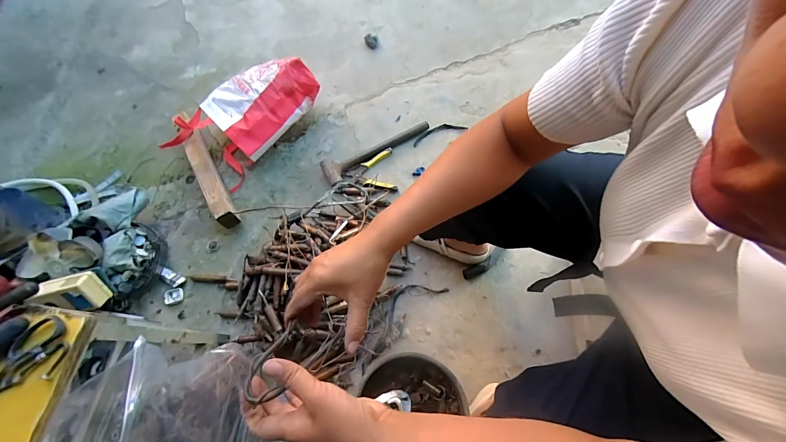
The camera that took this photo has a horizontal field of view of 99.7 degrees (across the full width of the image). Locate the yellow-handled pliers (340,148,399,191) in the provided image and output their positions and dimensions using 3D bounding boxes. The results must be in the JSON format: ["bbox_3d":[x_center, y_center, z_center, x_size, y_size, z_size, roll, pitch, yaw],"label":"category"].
[{"bbox_3d":[-0.068,-0.162,1.014,0.167,0.022,0.140,4,68,3],"label":"yellow-handled pliers"}]

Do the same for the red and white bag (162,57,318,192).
[{"bbox_3d":[-0.463,-0.328,1.029,0.240,0.180,0.438,40,74,16],"label":"red and white bag"}]

